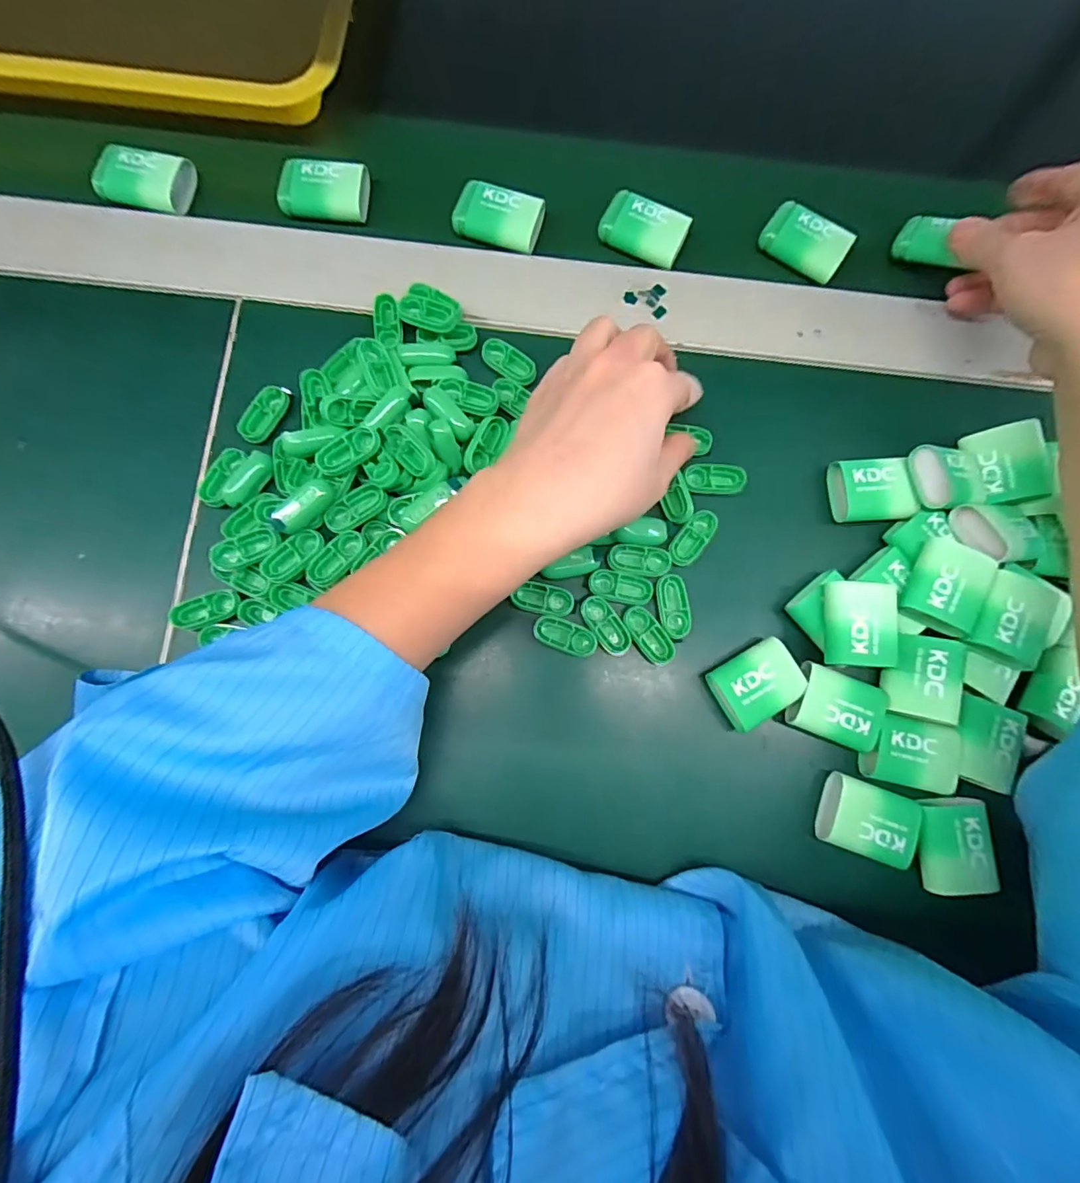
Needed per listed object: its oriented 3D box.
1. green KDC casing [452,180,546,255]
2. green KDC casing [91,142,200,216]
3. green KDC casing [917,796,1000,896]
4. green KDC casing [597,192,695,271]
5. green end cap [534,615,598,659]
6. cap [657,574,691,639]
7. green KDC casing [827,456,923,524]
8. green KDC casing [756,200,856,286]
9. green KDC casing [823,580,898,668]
[{"bbox_3d":[-0.025,-0.228,0.319,0.052,0.012,0.033,15,76,-3],"label":"green KDC casing"},{"bbox_3d":[-0.239,-0.249,0.318,0.050,0.016,0.038,12,76,-4],"label":"green KDC casing"},{"bbox_3d":[0.208,0.128,0.263,0.034,0.011,0.044,-1,77,-7],"label":"green KDC casing"},{"bbox_3d":[0.064,-0.221,0.320,0.050,0.012,0.031,26,75,-1],"label":"green KDC casing"},{"bbox_3d":[0.013,0.024,0.277,0.034,0.004,0.015,20,76,-2],"label":"green end cap"},{"bbox_3d":[0.072,0.008,0.284,0.016,0.006,0.034,-6,78,-8],"label":"cap"},{"bbox_3d":[0.185,-0.055,0.294,0.039,0.020,0.035,0,77,-7],"label":"green KDC casing"},{"bbox_3d":[0.164,-0.216,0.323,0.050,0.012,0.031,35,76,2],"label":"green KDC casing"},{"bbox_3d":[0.161,0.016,0.262,0.034,0.010,0.041,2,85,6],"label":"green KDC casing"}]

